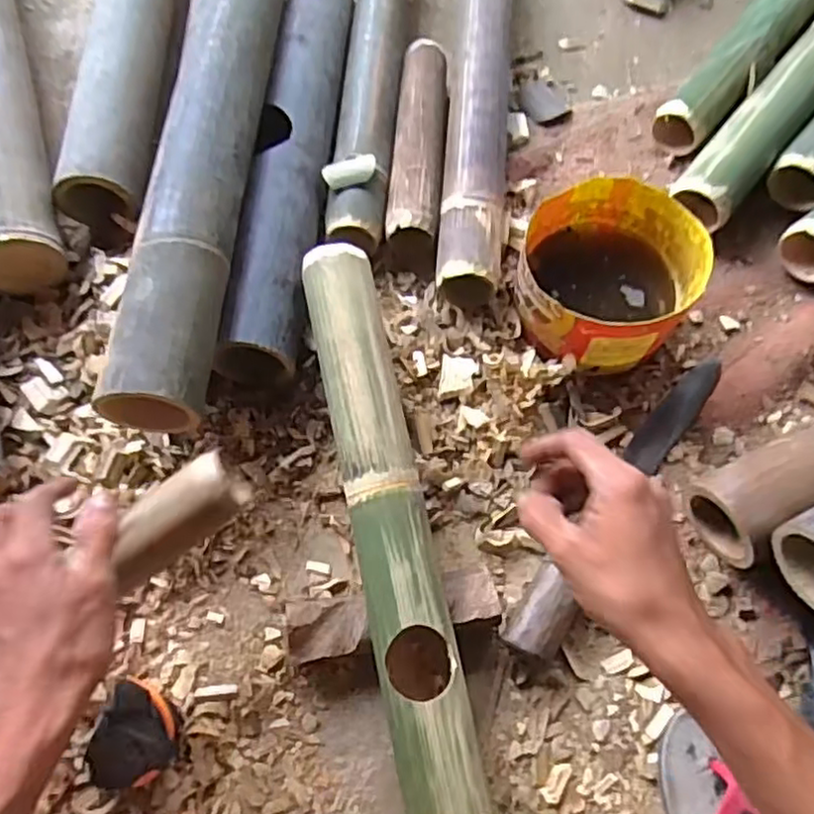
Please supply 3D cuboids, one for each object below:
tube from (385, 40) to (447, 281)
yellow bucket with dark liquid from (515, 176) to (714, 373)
[{"bbox_3d":[0.012,-0.258,0.684,0.050,0.050,0.254,4,70,1],"label":"tube"},{"bbox_3d":[0.178,-0.112,0.609,0.141,0.086,0.154,0,68,0],"label":"yellow bucket with dark liquid"}]

